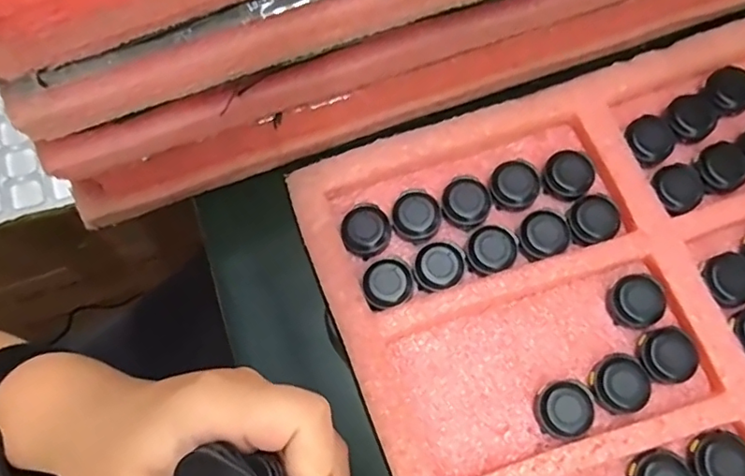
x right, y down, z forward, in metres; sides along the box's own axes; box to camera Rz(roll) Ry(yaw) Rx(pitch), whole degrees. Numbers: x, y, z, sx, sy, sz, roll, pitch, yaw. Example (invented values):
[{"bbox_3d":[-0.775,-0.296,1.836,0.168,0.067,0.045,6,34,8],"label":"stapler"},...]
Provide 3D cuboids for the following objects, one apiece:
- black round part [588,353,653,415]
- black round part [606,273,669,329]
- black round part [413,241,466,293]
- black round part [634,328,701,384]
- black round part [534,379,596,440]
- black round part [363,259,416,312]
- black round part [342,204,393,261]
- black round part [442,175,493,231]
[{"bbox_3d":[0.134,0.079,0.304,0.028,0.012,0.029,-1,73,2],"label":"black round part"},{"bbox_3d":[0.149,0.035,0.316,0.030,0.011,0.029,-1,73,2],"label":"black round part"},{"bbox_3d":[0.038,0.017,0.324,0.028,0.009,0.027,-1,73,2],"label":"black round part"},{"bbox_3d":[0.161,0.063,0.306,0.030,0.010,0.028,-1,73,2],"label":"black round part"},{"bbox_3d":[0.103,0.092,0.302,0.029,0.013,0.029,-1,73,2],"label":"black round part"},{"bbox_3d":[0.009,0.026,0.323,0.029,0.009,0.027,-1,73,2],"label":"black round part"},{"bbox_3d":[-0.004,-0.004,0.335,0.029,0.011,0.029,-1,73,2],"label":"black round part"},{"bbox_3d":[0.057,-0.022,0.338,0.028,0.014,0.029,-1,73,2],"label":"black round part"}]

